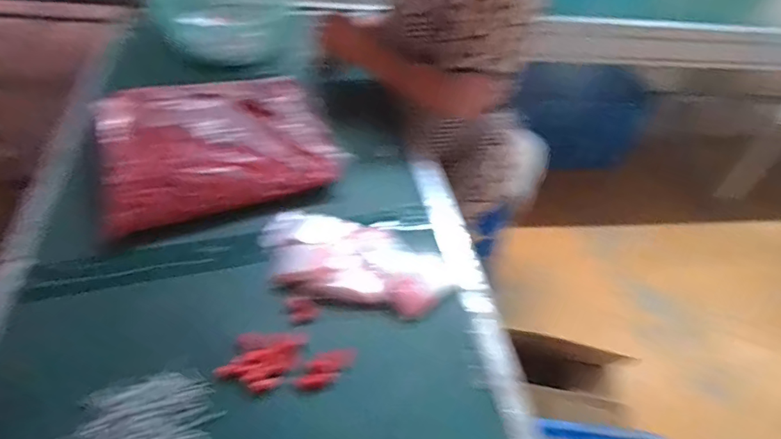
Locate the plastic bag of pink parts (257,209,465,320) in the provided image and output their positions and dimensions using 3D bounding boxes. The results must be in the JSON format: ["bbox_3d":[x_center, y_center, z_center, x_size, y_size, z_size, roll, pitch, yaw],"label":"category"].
[{"bbox_3d":[-0.048,0.055,0.666,0.269,0.029,0.135,14,46,6],"label":"plastic bag of pink parts"}]

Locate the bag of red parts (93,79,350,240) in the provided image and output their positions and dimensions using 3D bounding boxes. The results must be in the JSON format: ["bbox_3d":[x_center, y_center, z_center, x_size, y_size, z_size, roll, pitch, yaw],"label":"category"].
[{"bbox_3d":[-0.269,-0.134,0.786,0.341,0.081,0.288,-16,50,-22],"label":"bag of red parts"}]

